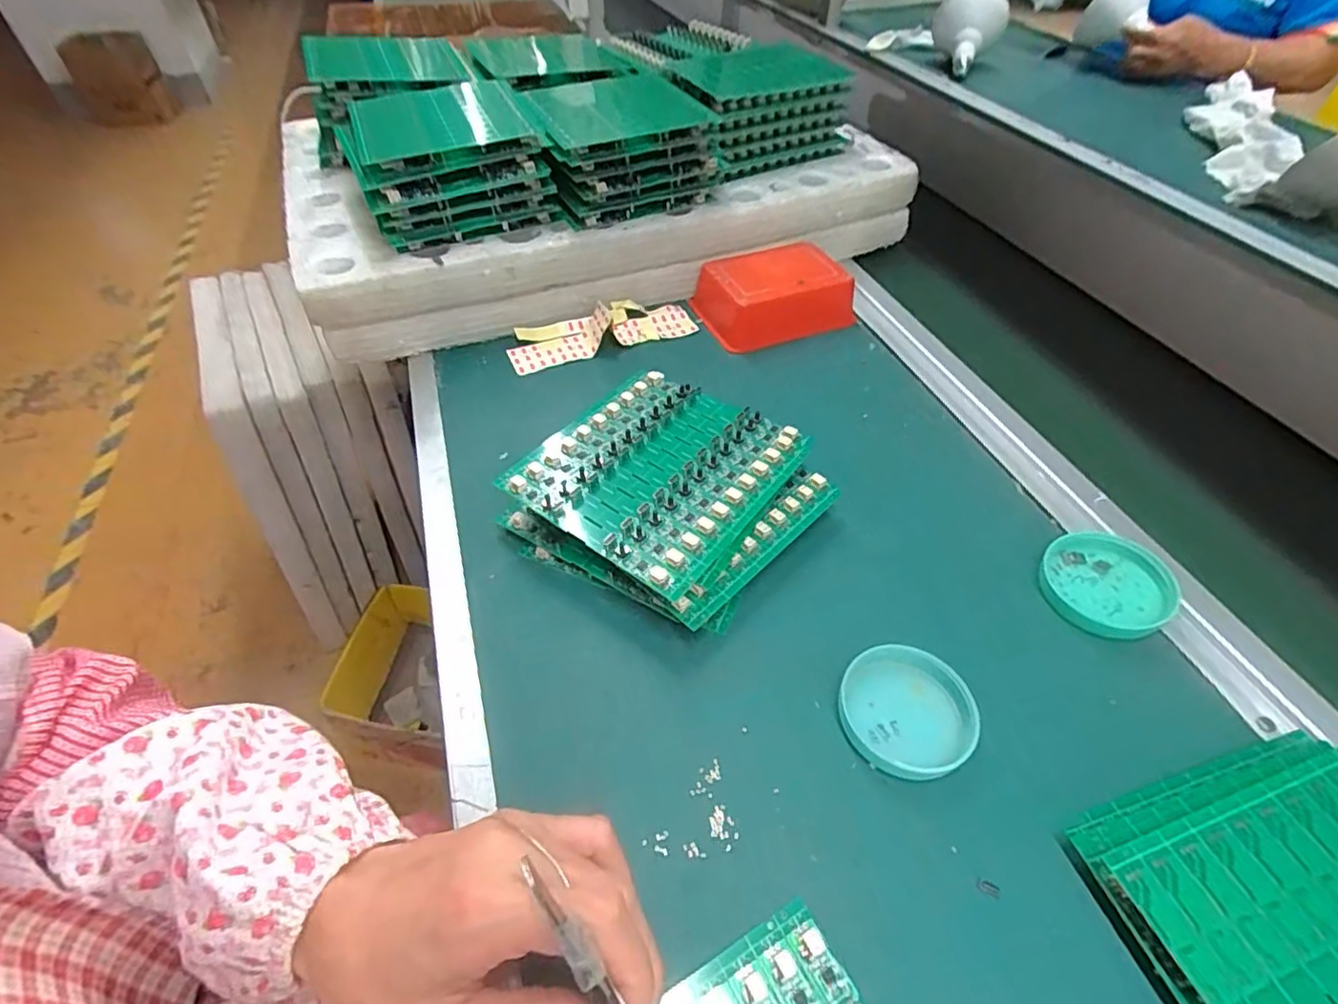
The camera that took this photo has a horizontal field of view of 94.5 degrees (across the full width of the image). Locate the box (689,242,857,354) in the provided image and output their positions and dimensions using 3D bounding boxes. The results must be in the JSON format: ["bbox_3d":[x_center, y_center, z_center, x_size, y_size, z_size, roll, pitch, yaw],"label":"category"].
[{"bbox_3d":[0.090,-0.185,0.544,0.127,0.043,0.091,-18,51,-16],"label":"box"}]

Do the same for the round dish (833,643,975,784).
[{"bbox_3d":[0.118,0.103,0.310,0.060,0.018,0.063,0,48,0],"label":"round dish"}]

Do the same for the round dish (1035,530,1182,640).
[{"bbox_3d":[0.254,0.046,0.359,0.062,0.016,0.066,-1,49,1],"label":"round dish"}]

